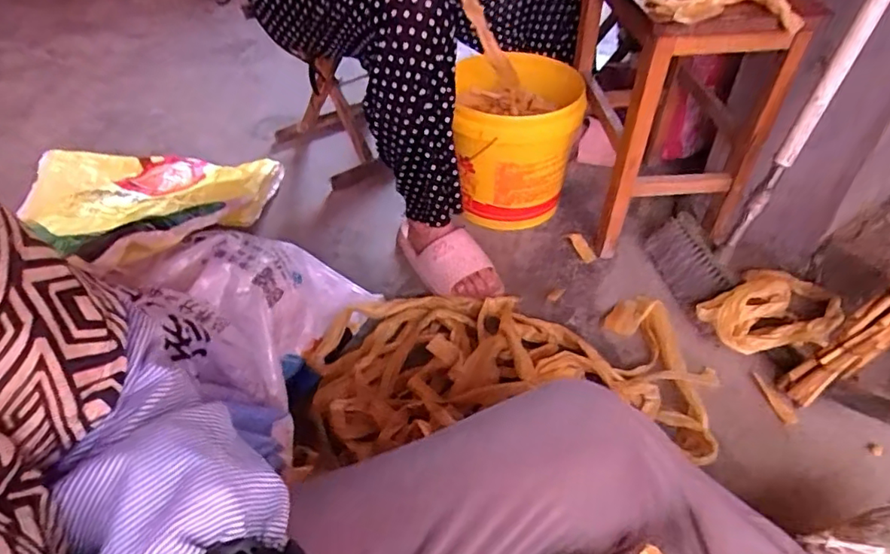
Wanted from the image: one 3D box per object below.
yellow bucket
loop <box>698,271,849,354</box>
[{"bbox_3d":[0.132,-0.249,1.082,0.218,0.262,0.219,-1,42,1],"label":"yellow bucket"},{"bbox_3d":[0.517,0.044,0.886,0.242,0.072,0.155,-25,47,-24],"label":"loop"}]

